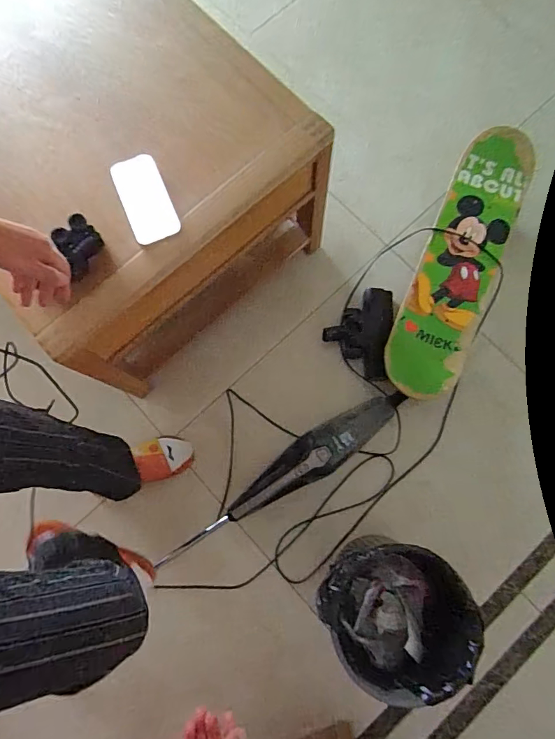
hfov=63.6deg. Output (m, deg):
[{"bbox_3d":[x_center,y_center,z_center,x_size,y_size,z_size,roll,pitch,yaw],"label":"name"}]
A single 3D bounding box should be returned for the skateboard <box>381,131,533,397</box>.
[{"bbox_3d":[0.472,-0.276,1.162,0.197,0.089,0.754,23,80,6],"label":"skateboard"}]

